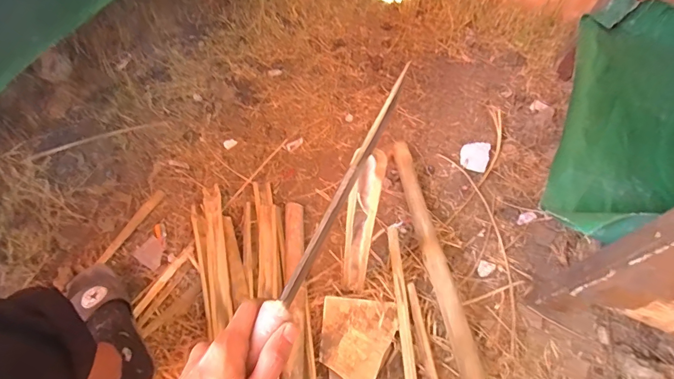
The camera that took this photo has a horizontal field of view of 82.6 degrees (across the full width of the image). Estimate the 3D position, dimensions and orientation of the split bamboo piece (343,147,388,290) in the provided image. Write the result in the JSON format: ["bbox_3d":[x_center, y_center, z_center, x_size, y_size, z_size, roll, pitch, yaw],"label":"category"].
[{"bbox_3d":[0.033,0.070,0.571,0.039,0.384,0.031,11,59,6],"label":"split bamboo piece"}]

